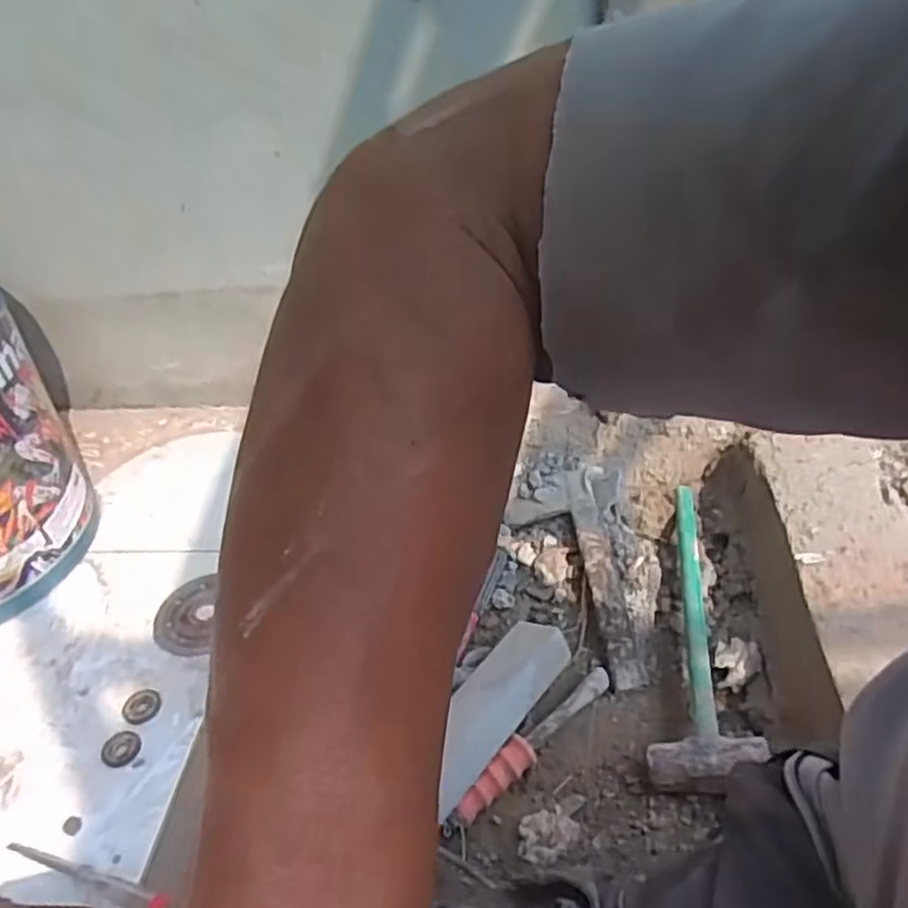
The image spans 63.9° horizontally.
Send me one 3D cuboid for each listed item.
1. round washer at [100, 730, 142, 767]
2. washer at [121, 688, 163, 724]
[{"bbox_3d":[-0.268,0.237,0.586,0.030,0.004,0.030,4,40,14],"label":"round washer"},{"bbox_3d":[-0.265,0.213,0.618,0.031,0.004,0.030,-5,38,4],"label":"washer"}]

